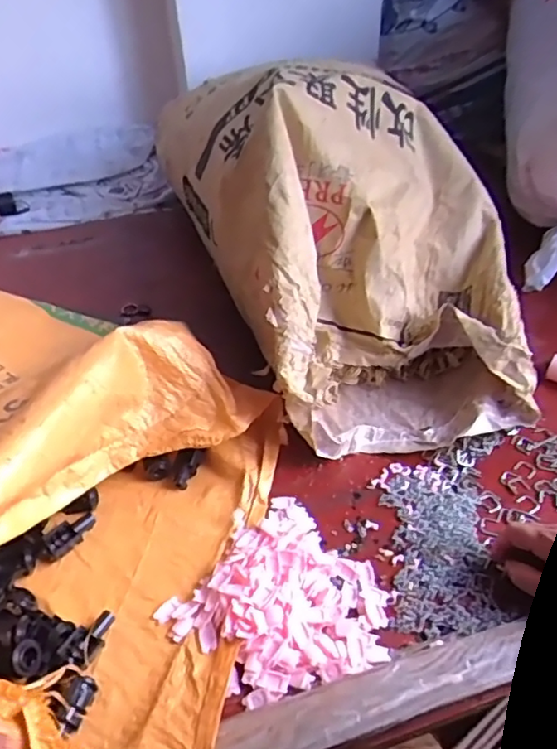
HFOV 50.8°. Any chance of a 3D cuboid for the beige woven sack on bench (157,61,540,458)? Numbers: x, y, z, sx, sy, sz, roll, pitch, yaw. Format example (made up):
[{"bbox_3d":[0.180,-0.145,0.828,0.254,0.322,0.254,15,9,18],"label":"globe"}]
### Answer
[{"bbox_3d":[0.083,-0.213,0.767,0.342,0.267,0.626,-14,44,-12],"label":"beige woven sack on bench"}]

